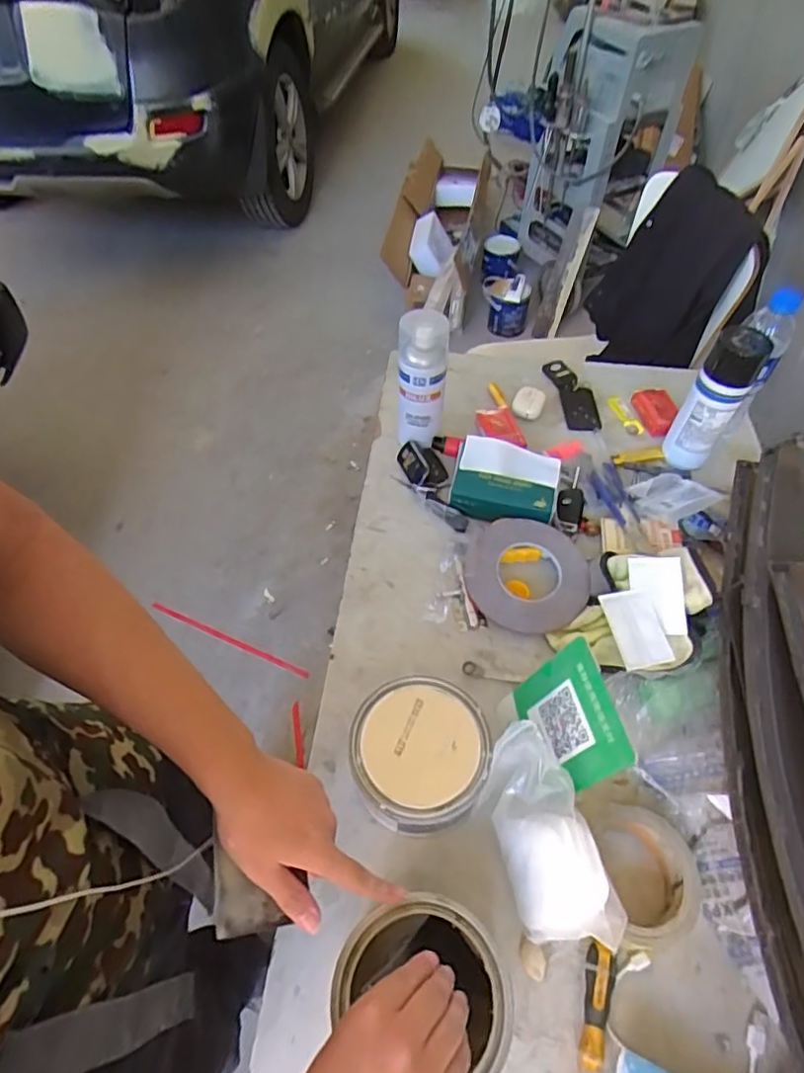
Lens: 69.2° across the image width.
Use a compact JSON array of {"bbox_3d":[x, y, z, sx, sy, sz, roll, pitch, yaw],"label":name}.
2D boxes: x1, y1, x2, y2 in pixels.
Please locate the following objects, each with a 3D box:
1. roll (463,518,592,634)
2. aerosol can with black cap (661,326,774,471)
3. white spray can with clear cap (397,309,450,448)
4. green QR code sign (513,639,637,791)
[{"bbox_3d":[0.153,0.046,0.718,0.147,0.032,0.144,-1,53,1],"label":"roll"},{"bbox_3d":[0.411,-0.178,0.774,0.068,0.194,0.060,27,59,20],"label":"aerosol can with black cap"},{"bbox_3d":[0.026,-0.204,0.794,0.066,0.194,0.069,-1,53,1],"label":"white spray can with clear cap"},{"bbox_3d":[0.152,0.169,0.533,0.008,0.106,0.111,5,49,-31],"label":"green QR code sign"}]

